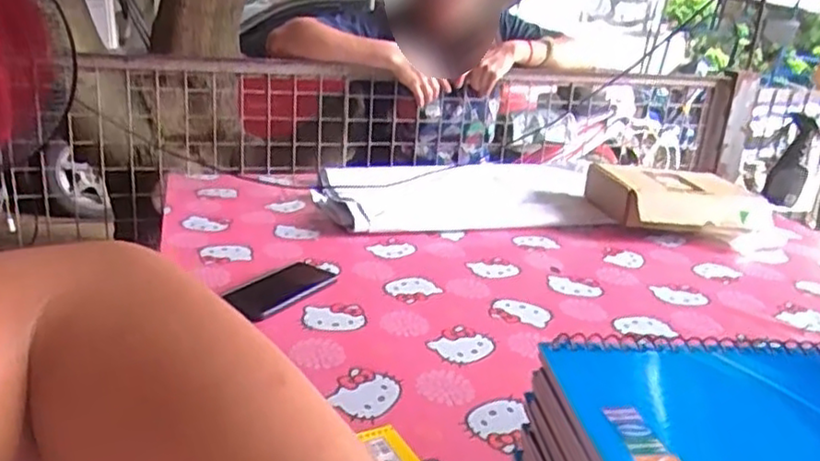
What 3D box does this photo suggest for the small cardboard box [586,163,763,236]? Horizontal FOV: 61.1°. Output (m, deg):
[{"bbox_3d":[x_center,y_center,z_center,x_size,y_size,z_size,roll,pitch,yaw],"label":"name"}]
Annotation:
[{"bbox_3d":[0.511,-0.060,1.353,0.280,0.087,0.232,1,20,-8],"label":"small cardboard box"}]

